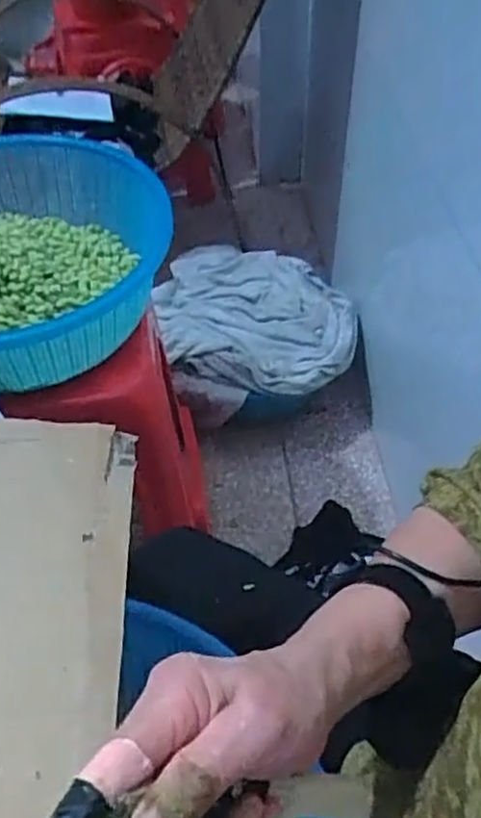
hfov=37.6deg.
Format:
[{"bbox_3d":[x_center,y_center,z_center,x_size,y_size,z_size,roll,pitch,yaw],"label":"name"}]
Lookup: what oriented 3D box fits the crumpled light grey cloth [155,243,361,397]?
[{"bbox_3d":[0.025,-0.185,1.369,0.389,0.059,0.355,7,49,7],"label":"crumpled light grey cloth"}]

